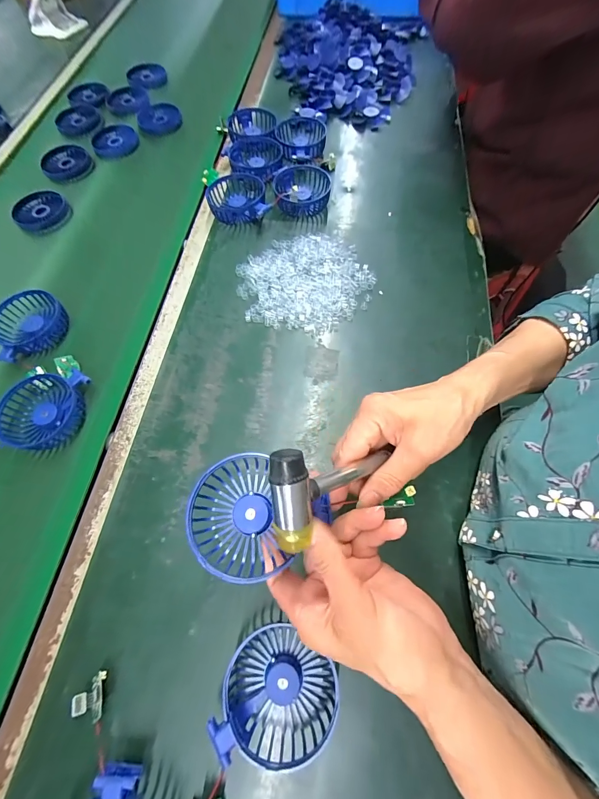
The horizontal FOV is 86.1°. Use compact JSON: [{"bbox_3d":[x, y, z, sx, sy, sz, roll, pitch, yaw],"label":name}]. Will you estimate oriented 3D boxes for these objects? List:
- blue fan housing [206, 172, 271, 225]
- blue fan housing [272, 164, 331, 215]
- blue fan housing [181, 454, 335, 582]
[{"bbox_3d":[-0.096,-0.310,0.500,0.088,0.033,0.099,-8,66,-2],"label":"blue fan housing"},{"bbox_3d":[0.004,-0.328,0.505,0.084,0.031,0.077,-6,66,-1],"label":"blue fan housing"},{"bbox_3d":[-0.039,0.088,0.248,0.095,0.034,0.088,-1,66,1],"label":"blue fan housing"}]

